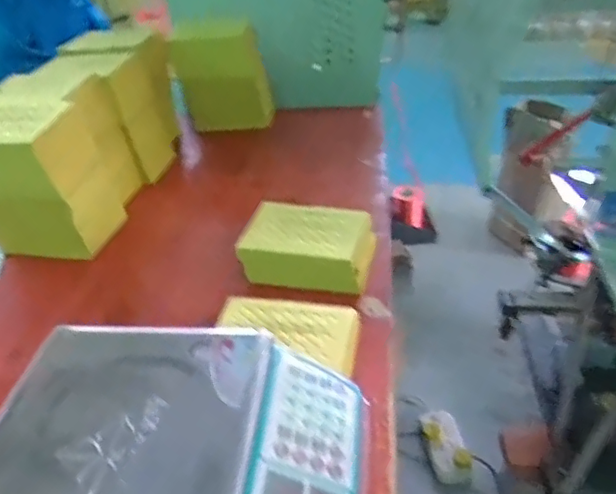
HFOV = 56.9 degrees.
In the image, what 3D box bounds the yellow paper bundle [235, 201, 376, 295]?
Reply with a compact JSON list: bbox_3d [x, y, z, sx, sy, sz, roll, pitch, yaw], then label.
[{"bbox_3d":[0.001,-0.003,0.814,0.181,0.063,0.121,5,36,12],"label":"yellow paper bundle"}]

